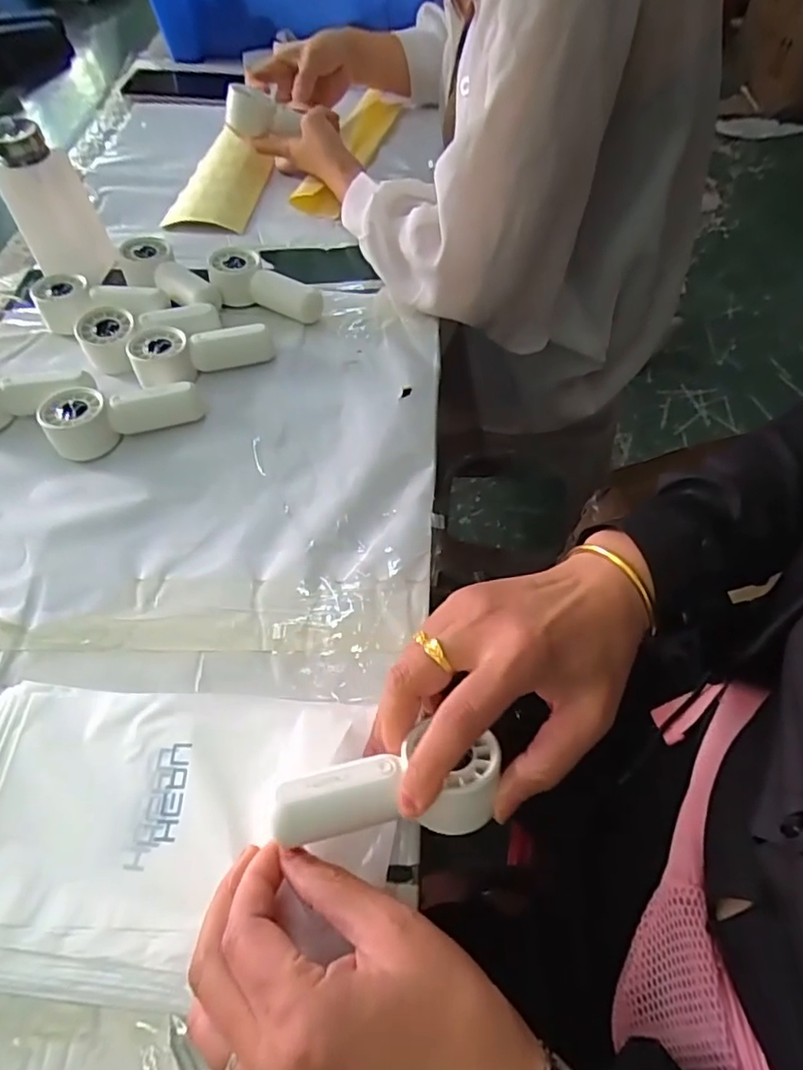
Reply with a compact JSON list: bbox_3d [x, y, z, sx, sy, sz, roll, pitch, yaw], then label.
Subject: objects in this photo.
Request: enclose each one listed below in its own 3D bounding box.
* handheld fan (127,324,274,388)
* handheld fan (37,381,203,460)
[{"bbox_3d":[-0.164,-0.154,0.482,0.109,0.031,0.048,-22,59,-13],"label":"handheld fan"},{"bbox_3d":[-0.210,-0.095,0.444,0.107,0.032,0.043,-22,59,-13],"label":"handheld fan"}]

